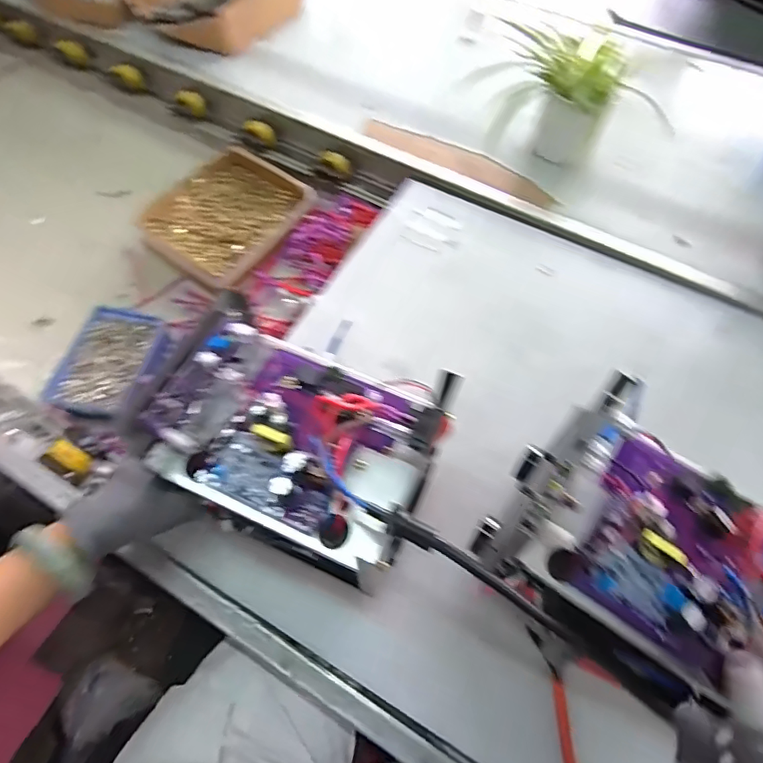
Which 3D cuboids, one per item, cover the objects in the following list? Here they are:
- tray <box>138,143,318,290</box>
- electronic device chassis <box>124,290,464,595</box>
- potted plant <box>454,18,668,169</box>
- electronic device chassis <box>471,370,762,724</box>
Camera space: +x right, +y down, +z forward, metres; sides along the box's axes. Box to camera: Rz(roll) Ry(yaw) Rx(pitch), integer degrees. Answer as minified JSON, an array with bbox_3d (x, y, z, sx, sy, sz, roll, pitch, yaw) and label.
[{"bbox_3d":[-0.231,-0.258,0.786,0.207,0.050,0.226,35,67,17],"label":"tray"},{"bbox_3d":[-0.063,0.045,0.405,0.212,0.090,0.148,22,63,11],"label":"electronic device chassis"},{"bbox_3d":[0.245,-0.401,0.716,0.154,0.172,0.229,-35,67,-18],"label":"potted plant"},{"bbox_3d":[0.205,0.122,0.364,0.225,0.083,0.176,36,67,17],"label":"electronic device chassis"}]

